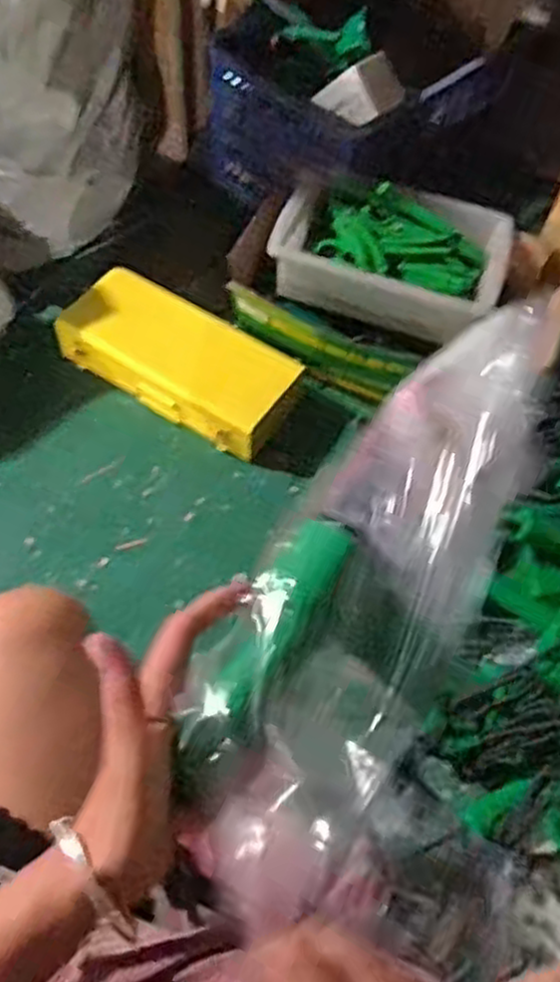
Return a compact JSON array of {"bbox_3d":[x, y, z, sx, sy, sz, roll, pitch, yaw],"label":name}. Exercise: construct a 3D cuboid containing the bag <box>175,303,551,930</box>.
[{"bbox_3d":[0.052,0.048,0.402,0.107,0.053,0.342,27,78,12],"label":"bag"}]

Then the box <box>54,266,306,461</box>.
[{"bbox_3d":[-0.152,-0.197,1.147,0.360,0.090,0.167,31,63,14],"label":"box"}]

